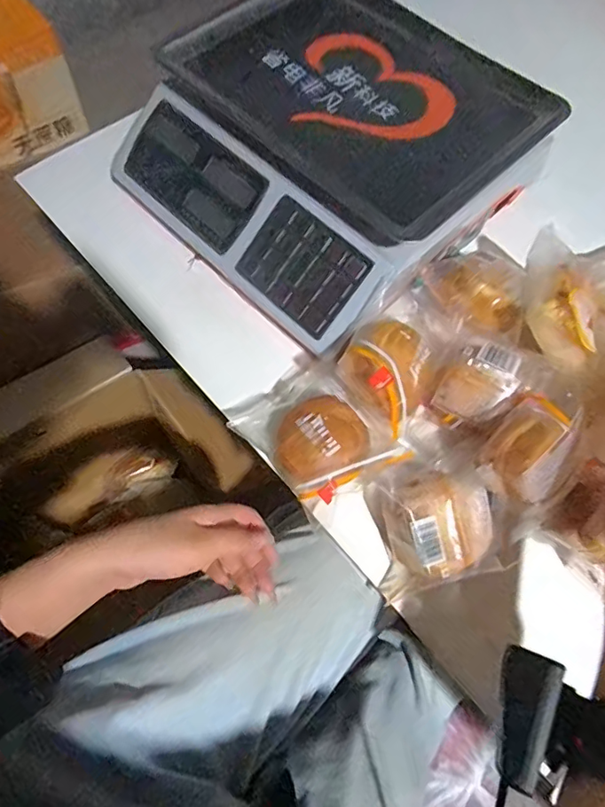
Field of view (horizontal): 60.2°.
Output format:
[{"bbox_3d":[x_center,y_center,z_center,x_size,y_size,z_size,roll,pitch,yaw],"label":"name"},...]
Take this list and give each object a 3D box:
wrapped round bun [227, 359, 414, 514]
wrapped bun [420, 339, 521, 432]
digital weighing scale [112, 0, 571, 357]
[{"bbox_3d":[0.011,0.023,0.441,0.099,0.057,0.134,-39,73,-18],"label":"wrapped round bun"},{"bbox_3d":[0.150,-0.014,0.456,0.054,0.045,0.080,46,104,13],"label":"wrapped bun"},{"bbox_3d":[0.032,-0.272,0.535,0.351,0.102,0.340,-40,73,-19],"label":"digital weighing scale"}]

